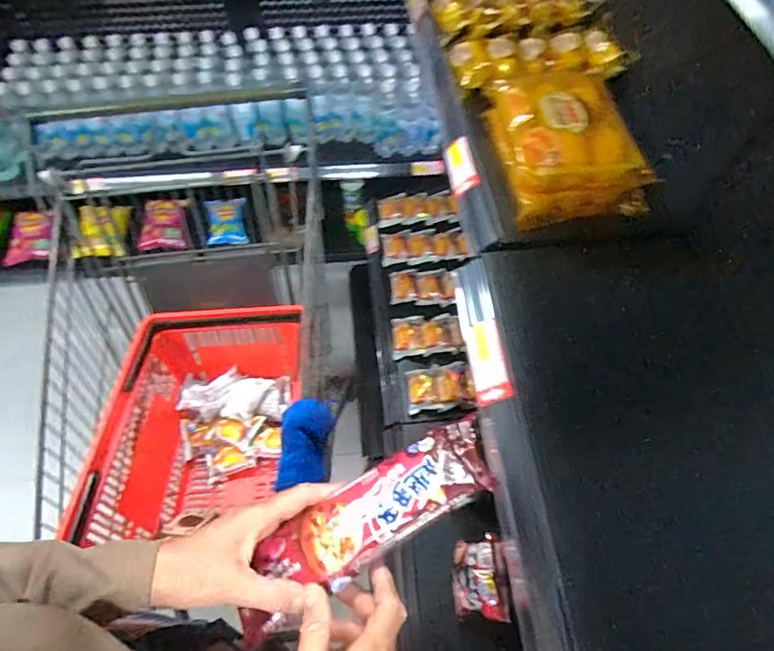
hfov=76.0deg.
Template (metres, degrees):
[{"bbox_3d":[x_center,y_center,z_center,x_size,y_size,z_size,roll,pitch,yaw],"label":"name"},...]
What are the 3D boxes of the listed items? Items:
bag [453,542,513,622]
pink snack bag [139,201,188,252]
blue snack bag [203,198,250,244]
[{"bbox_3d":[0.152,0.438,0.859,0.072,0.098,0.135,-6,60,-3],"label":"bag"},{"bbox_3d":[-0.761,-0.334,1.657,0.149,0.099,0.145,-5,60,-3],"label":"pink snack bag"},{"bbox_3d":[-0.554,-0.357,1.703,0.137,0.034,0.150,-1,104,-6],"label":"blue snack bag"}]

